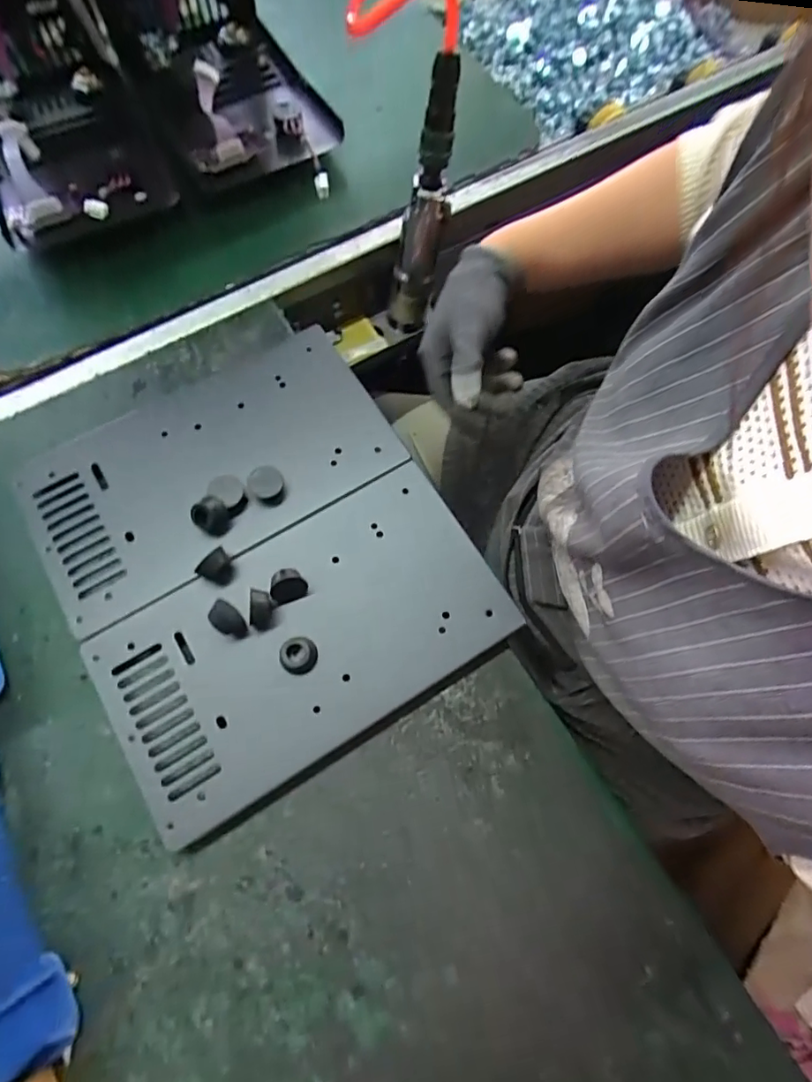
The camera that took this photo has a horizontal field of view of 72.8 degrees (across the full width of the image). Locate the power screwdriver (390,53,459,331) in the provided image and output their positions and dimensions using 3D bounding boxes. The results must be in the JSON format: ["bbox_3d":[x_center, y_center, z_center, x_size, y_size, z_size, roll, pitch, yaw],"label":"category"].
[{"bbox_3d":[0.016,-0.293,0.493,0.035,0.214,0.031,20,50,5],"label":"power screwdriver"}]

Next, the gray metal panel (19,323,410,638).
[{"bbox_3d":[-0.150,-0.064,0.420,0.265,0.018,0.156,-30,72,-12],"label":"gray metal panel"}]

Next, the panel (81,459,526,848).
[{"bbox_3d":[-0.069,0.061,0.374,0.261,0.014,0.147,-30,74,-11],"label":"panel"}]

